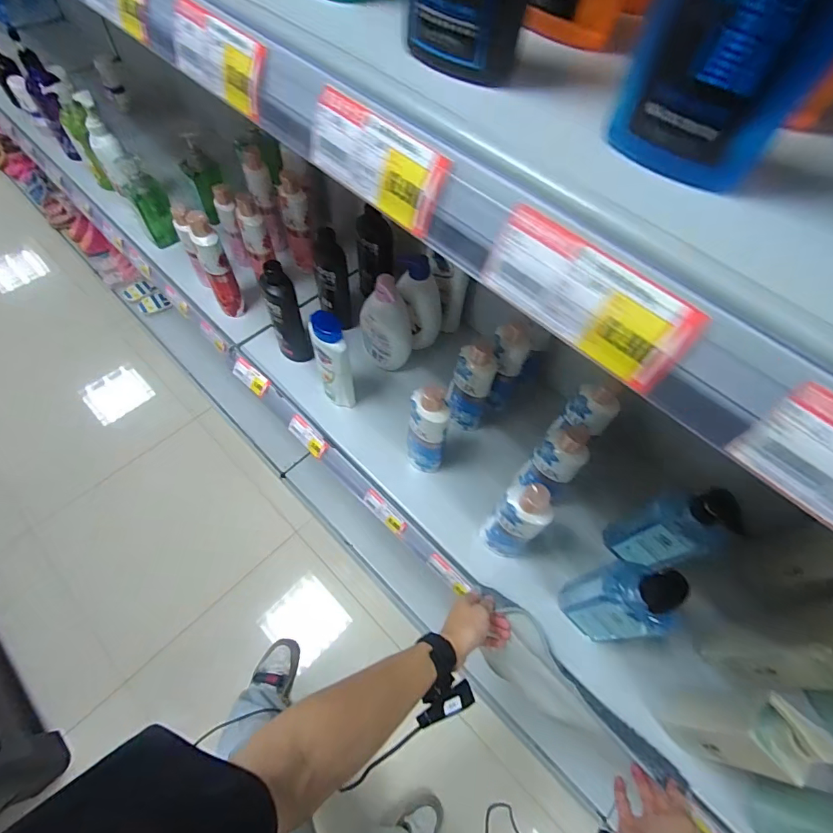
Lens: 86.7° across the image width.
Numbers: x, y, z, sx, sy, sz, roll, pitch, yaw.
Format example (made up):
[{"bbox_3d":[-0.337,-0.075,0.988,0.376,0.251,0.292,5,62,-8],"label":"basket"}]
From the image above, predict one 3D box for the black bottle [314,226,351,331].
[{"bbox_3d":[-0.153,-0.242,0.824,0.055,0.200,0.049,-16,63,-12],"label":"black bottle"}]

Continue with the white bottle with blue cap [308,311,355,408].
[{"bbox_3d":[-0.140,-0.091,0.744,0.053,0.195,0.064,-15,62,-12],"label":"white bottle with blue cap"}]

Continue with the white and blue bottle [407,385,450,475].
[{"bbox_3d":[0.016,0.020,0.673,0.063,0.201,0.050,8,60,1],"label":"white and blue bottle"}]

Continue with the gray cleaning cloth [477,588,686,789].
[{"bbox_3d":[0.195,0.399,0.656,0.062,0.158,0.304,-38,69,-22],"label":"gray cleaning cloth"}]

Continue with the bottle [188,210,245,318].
[{"bbox_3d":[-0.374,-0.276,0.830,0.046,0.216,0.043,-23,64,-16],"label":"bottle"}]

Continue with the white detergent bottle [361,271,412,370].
[{"bbox_3d":[-0.055,-0.169,0.796,0.094,0.178,0.078,-3,61,-5],"label":"white detergent bottle"}]

